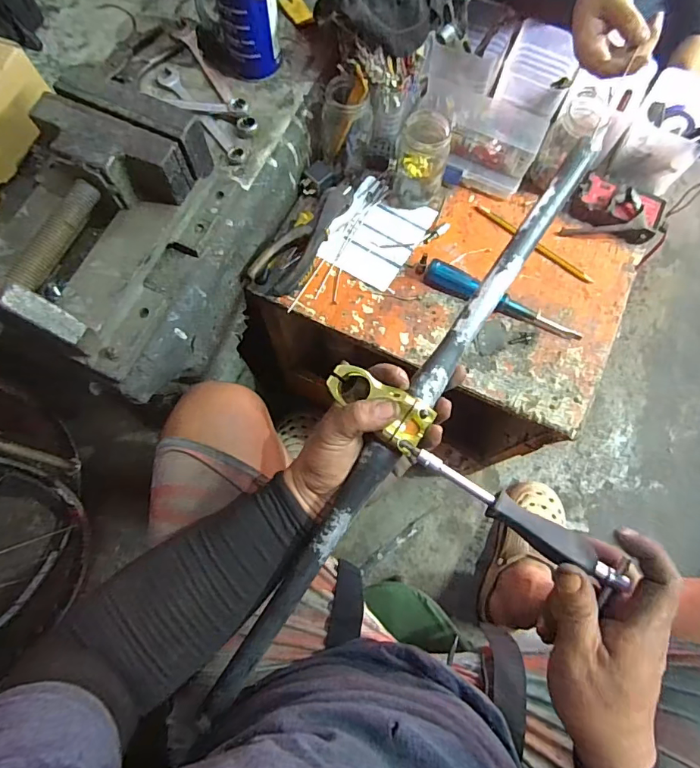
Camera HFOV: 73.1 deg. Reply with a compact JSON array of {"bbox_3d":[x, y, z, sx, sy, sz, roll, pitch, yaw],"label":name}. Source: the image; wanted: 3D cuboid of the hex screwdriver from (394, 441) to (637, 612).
[{"bbox_3d":[0.123,0.100,0.369,0.188,0.021,0.027,32,75,13],"label":"hex screwdriver"}]

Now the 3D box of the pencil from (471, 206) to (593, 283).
[{"bbox_3d":[0.238,-0.184,0.615,0.177,0.005,0.011,38,76,8],"label":"pencil"}]

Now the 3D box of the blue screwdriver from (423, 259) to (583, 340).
[{"bbox_3d":[0.186,-0.098,0.578,0.200,0.021,0.025,26,75,5],"label":"blue screwdriver"}]

